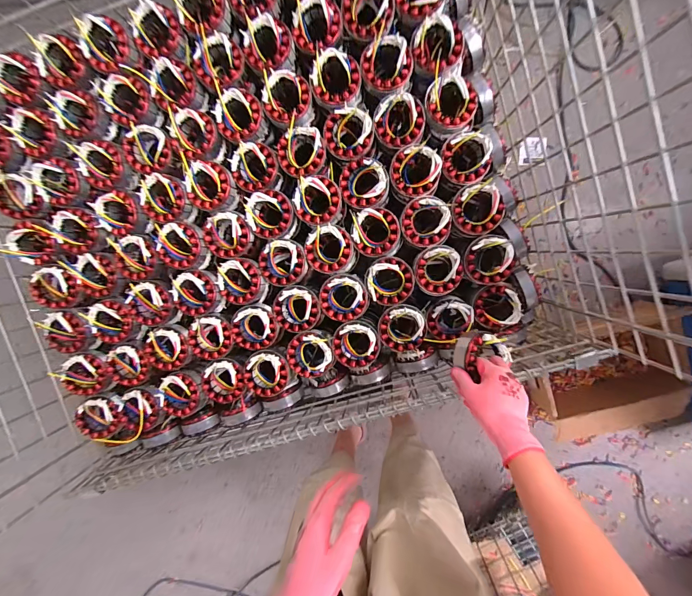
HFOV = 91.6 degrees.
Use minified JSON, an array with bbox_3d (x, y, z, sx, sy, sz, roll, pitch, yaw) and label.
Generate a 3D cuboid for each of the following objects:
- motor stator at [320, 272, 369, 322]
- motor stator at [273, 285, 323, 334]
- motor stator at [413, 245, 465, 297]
[{"bbox_3d":[-0.002,0.000,0.624,0.089,0.057,0.087,4,97,3],"label":"motor stator"},{"bbox_3d":[-0.091,0.020,0.631,0.087,0.049,0.086,0,96,3],"label":"motor stator"},{"bbox_3d":[0.167,-0.050,0.607,0.088,0.032,0.087,0,96,3],"label":"motor stator"}]

